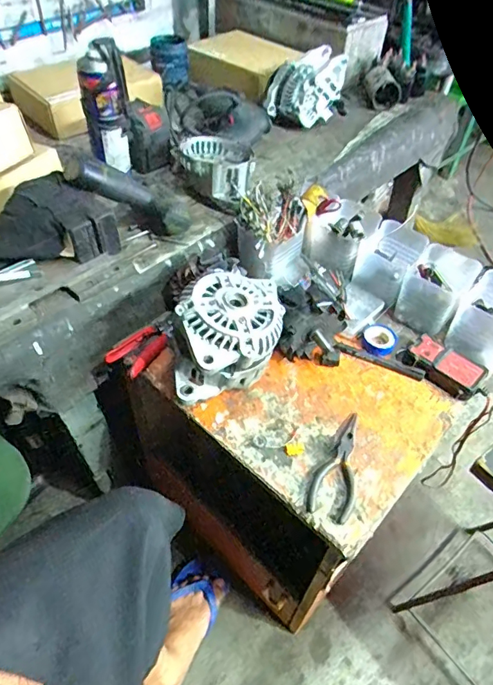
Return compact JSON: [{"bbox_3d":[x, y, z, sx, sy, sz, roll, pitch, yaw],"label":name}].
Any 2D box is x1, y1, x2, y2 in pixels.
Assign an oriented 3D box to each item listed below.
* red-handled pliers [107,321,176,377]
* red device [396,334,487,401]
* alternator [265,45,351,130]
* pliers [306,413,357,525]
[{"bbox_3d":[-0.152,-0.001,0.692,0.060,0.021,0.115,27,53,19],"label":"red-handled pliers"},{"bbox_3d":[0.286,0.033,0.680,0.116,0.030,0.060,38,57,26],"label":"red device"},{"bbox_3d":[0.134,-0.564,1.023,0.175,0.120,0.113,5,49,1],"label":"alternator"},{"bbox_3d":[0.114,0.147,0.578,0.051,0.012,0.151,15,50,10],"label":"pliers"}]

